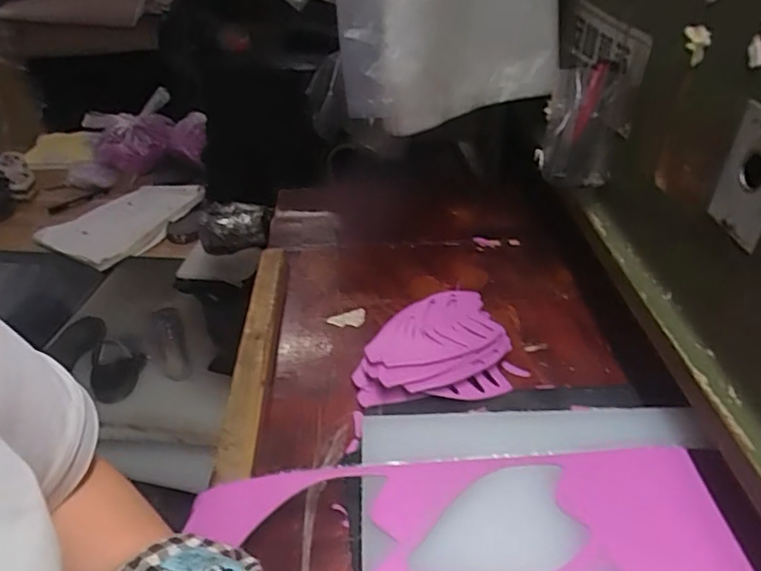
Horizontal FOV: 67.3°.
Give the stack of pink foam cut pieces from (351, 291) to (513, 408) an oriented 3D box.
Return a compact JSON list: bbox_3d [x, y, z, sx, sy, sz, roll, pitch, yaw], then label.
[{"bbox_3d":[0.052,0.063,0.599,0.155,0.041,0.132,-5,38,5],"label":"stack of pink foam cut pieces"}]

